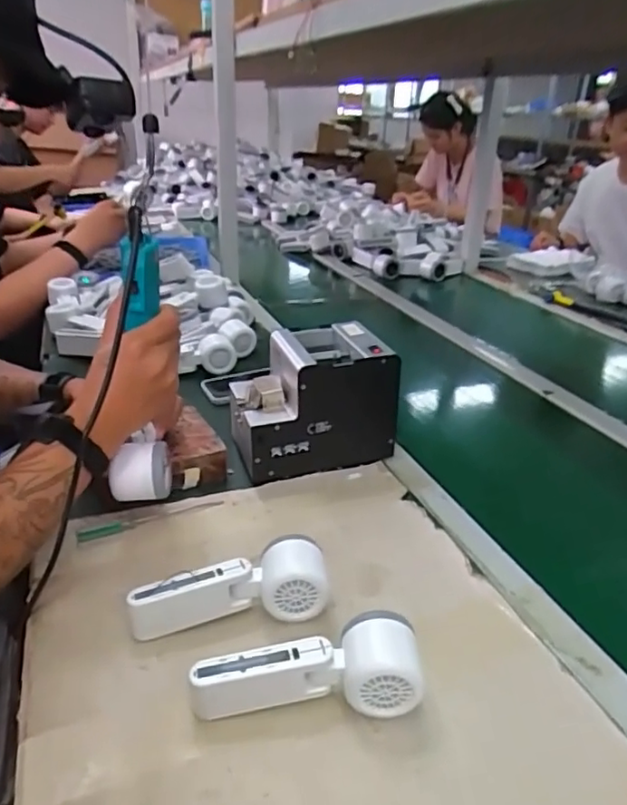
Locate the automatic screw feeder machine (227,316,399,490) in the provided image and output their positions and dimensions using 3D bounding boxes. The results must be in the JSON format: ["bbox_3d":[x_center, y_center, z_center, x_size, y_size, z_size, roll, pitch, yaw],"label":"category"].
[{"bbox_3d":[-0.005,-0.004,0.734,0.182,0.145,0.126,-8,28,-16],"label":"automatic screw feeder machine"}]

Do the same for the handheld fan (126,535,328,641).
[{"bbox_3d":[-0.072,0.160,0.514,0.164,0.054,0.050,-4,27,-10],"label":"handheld fan"}]

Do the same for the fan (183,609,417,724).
[{"bbox_3d":[-0.005,0.198,0.441,0.167,0.053,0.053,-1,27,-3],"label":"fan"}]

